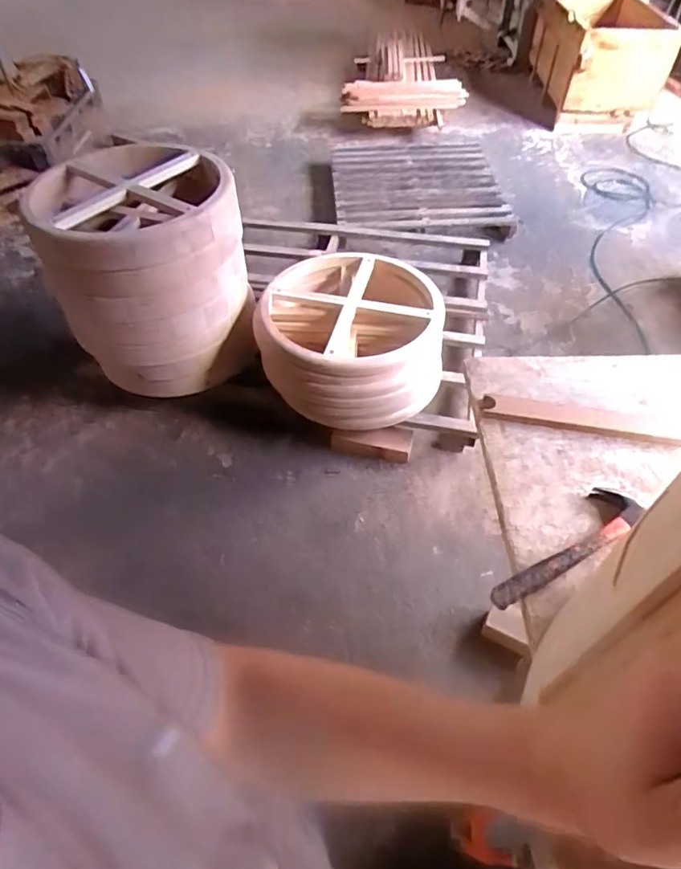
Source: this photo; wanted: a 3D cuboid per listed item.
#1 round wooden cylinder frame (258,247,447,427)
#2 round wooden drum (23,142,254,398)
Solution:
[{"bbox_3d":[0.044,-0.335,1.822,0.583,0.326,0.591,0,52,0],"label":"round wooden cylinder frame"},{"bbox_3d":[-0.563,-0.480,1.657,0.537,0.624,0.493,-14,53,-10],"label":"round wooden drum"}]

